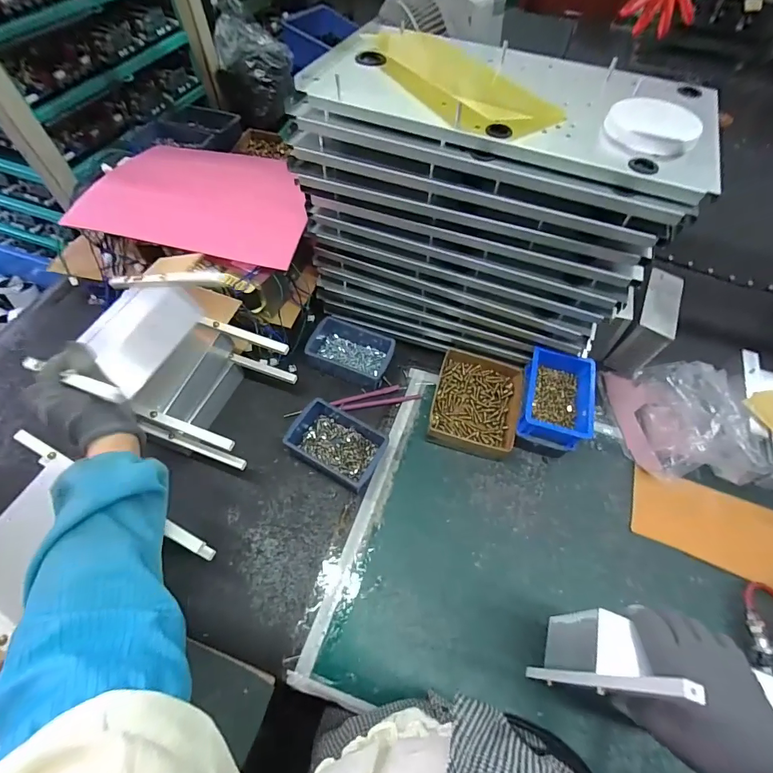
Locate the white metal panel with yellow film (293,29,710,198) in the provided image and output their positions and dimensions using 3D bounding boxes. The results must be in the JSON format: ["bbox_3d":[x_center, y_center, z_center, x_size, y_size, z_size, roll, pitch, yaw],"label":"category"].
[{"bbox_3d":[0.156,-0.372,0.484,0.492,0.035,0.275,25,61,12],"label":"white metal panel with yellow film"}]

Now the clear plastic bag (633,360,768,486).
[{"bbox_3d":[0.495,0.044,0.637,0.118,0.100,0.210,5,59,0],"label":"clear plastic bag"}]

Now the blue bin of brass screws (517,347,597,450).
[{"bbox_3d":[0.266,0.015,0.608,0.096,0.056,0.144,15,60,7],"label":"blue bin of brass screws"}]

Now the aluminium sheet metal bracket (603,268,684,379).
[{"bbox_3d":[0.477,-0.117,0.718,0.061,0.115,0.162,26,61,12],"label":"aluminium sheet metal bracket"}]

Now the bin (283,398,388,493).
[{"bbox_3d":[-0.076,0.088,0.612,0.143,0.053,0.105,27,62,13],"label":"bin"}]

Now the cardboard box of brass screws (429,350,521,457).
[{"bbox_3d":[0.150,0.025,0.666,0.138,0.045,0.187,13,59,5],"label":"cardboard box of brass screws"}]

